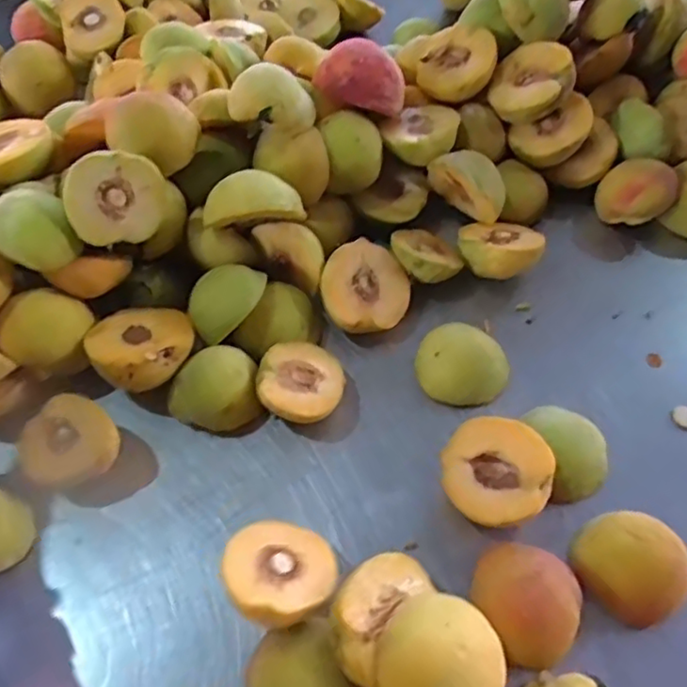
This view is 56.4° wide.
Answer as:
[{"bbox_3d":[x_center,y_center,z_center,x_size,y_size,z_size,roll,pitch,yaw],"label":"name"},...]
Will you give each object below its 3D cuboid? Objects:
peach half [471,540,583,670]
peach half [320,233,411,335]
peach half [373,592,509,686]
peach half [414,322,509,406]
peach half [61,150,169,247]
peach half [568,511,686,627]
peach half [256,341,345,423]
[{"bbox_3d":[0.099,0.137,0.344,0.053,0.024,0.059,-29,60,-16],"label":"peach half"},{"bbox_3d":[0.015,-0.039,0.450,0.062,0.022,0.062,3,78,-15],"label":"peach half"},{"bbox_3d":[0.048,0.154,0.308,0.062,0.025,0.062,-1,56,1],"label":"peach half"},{"bbox_3d":[0.080,0.014,0.429,0.056,0.022,0.056,-1,56,1],"label":"peach half"},{"bbox_3d":[-0.150,-0.096,0.415,0.062,0.055,0.031,-19,27,-27],"label":"peach half"},{"bbox_3d":[0.161,0.122,0.358,0.056,0.030,0.058,-33,61,-18],"label":"peach half"},{"bbox_3d":[-0.027,0.026,0.419,0.055,0.036,0.060,-1,56,1],"label":"peach half"}]

